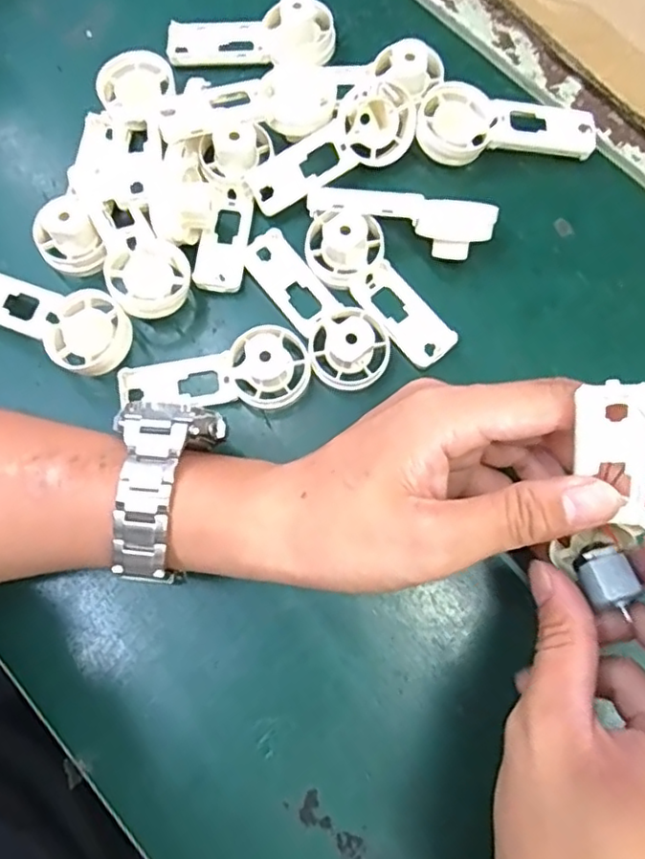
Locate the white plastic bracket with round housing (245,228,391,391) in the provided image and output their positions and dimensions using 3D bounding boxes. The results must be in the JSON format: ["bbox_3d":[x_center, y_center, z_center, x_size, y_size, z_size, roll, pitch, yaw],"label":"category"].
[{"bbox_3d":[-0.001,-0.063,0.312,0.039,0.024,0.094,-31,77,-6],"label":"white plastic bracket with round housing"}]

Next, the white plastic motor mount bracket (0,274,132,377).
[{"bbox_3d":[-0.135,-0.057,0.317,0.092,0.024,0.040,30,79,9],"label":"white plastic motor mount bracket"}]

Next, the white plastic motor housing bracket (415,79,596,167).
[{"bbox_3d":[0.096,-0.159,0.334,0.092,0.024,0.040,-1,76,2],"label":"white plastic motor housing bracket"}]

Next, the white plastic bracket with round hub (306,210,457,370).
[{"bbox_3d":[0.030,-0.072,0.317,0.034,0.020,0.090,-44,92,-8],"label":"white plastic bracket with round hub"}]

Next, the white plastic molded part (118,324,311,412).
[{"bbox_3d":[-0.052,-0.024,0.303,0.092,0.027,0.038,-16,76,-2],"label":"white plastic molded part"}]

